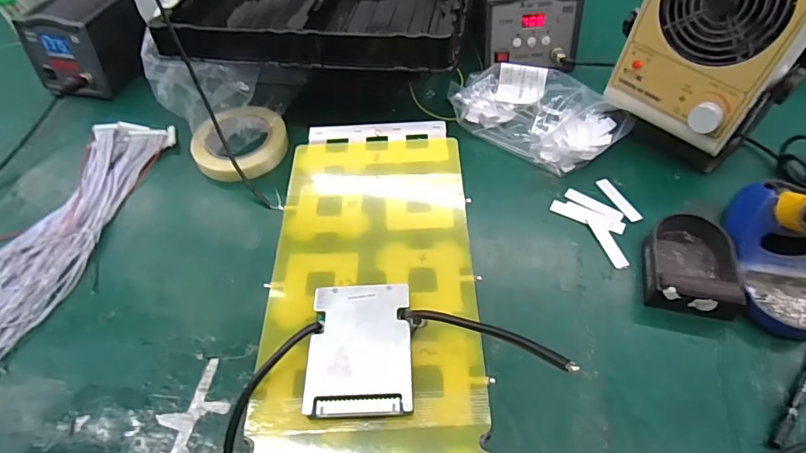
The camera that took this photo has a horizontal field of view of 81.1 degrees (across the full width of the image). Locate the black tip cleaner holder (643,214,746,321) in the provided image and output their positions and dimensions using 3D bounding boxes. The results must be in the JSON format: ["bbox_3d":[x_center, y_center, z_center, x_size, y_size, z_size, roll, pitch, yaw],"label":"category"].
[{"bbox_3d":[0.281,0.034,0.463,0.080,0.033,0.104,9,54,10],"label":"black tip cleaner holder"}]

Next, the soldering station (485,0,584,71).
[{"bbox_3d":[0.178,-0.331,0.690,0.133,0.088,0.203,0,53,4],"label":"soldering station"}]

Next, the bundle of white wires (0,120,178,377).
[{"bbox_3d":[-0.409,0.049,0.506,0.165,0.029,0.464,0,54,5],"label":"bundle of white wires"}]

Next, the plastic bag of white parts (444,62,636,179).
[{"bbox_3d":[0.168,-0.145,0.601,0.212,0.052,0.120,33,62,24],"label":"plastic bag of white parts"}]

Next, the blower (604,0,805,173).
[{"bbox_3d":[0.334,-0.186,0.498,0.125,0.269,0.158,-32,58,-19],"label":"blower"}]

